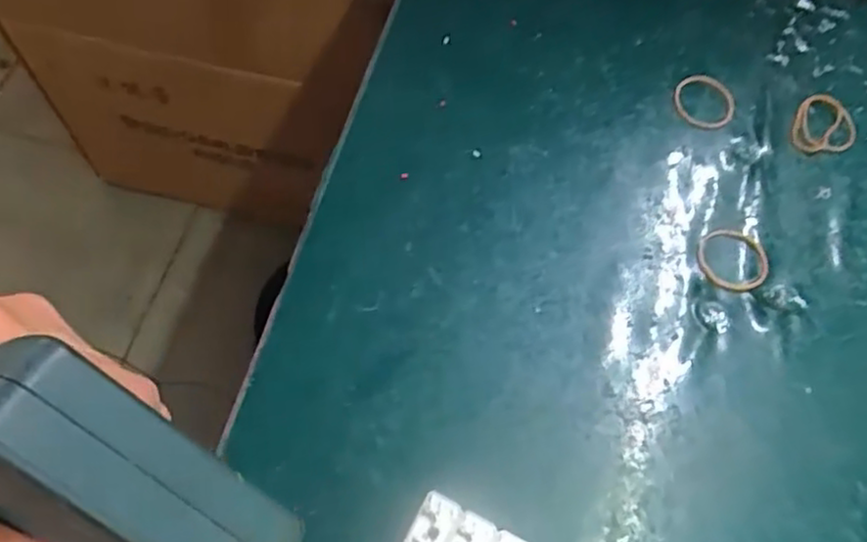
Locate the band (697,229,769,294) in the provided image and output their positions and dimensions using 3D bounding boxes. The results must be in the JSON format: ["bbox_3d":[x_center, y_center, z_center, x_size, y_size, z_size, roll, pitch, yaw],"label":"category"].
[{"bbox_3d":[0.136,-0.005,0.317,0.032,0.004,0.031,1,65,-3],"label":"band"}]

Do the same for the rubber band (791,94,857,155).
[{"bbox_3d":[0.197,-0.075,0.356,0.037,0.004,0.032,-6,66,-6],"label":"rubber band"}]

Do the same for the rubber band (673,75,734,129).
[{"bbox_3d":[0.138,-0.087,0.355,0.030,0.004,0.031,1,65,-3],"label":"rubber band"}]

